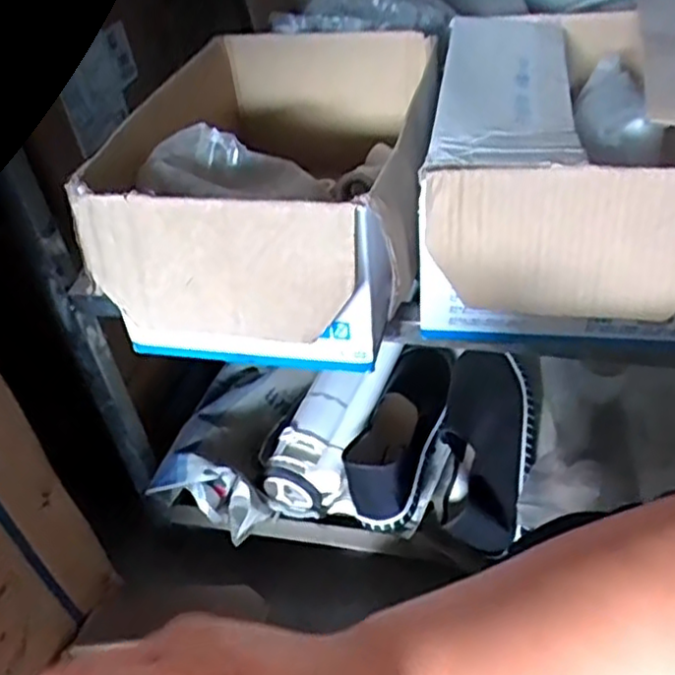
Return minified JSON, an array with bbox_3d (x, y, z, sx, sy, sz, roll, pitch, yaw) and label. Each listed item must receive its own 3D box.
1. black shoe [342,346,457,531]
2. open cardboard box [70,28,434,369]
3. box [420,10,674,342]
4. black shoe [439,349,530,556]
[{"bbox_3d":[0.077,0.120,0.847,0.077,0.101,0.212,15,66,25],"label":"black shoe"},{"bbox_3d":[-0.044,-0.131,0.612,0.242,0.142,0.340,2,40,11],"label":"open cardboard box"},{"bbox_3d":[0.187,-0.138,0.590,0.201,0.150,0.312,4,40,13],"label":"box"},{"bbox_3d":[0.171,0.115,0.818,0.098,0.075,0.249,3,62,13],"label":"black shoe"}]

